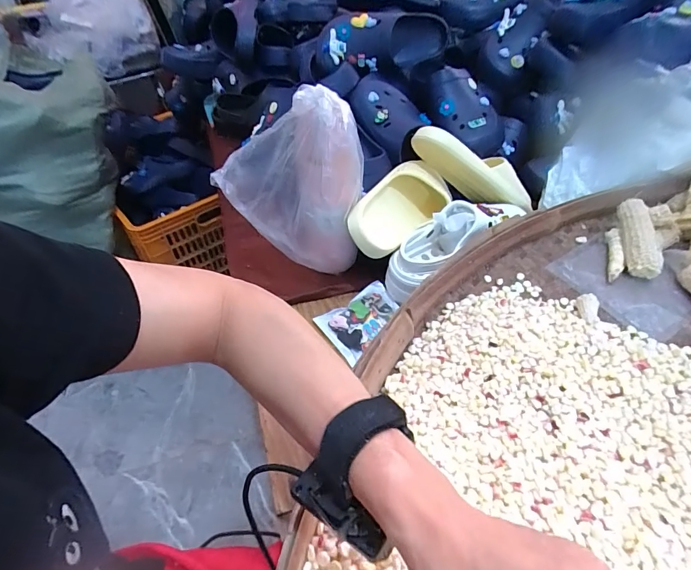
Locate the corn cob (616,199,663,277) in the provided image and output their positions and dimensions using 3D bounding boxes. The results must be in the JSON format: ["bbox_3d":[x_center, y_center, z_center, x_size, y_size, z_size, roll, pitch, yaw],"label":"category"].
[{"bbox_3d":[0.386,-0.065,0.531,0.028,0.031,0.109,2,68,0],"label":"corn cob"}]

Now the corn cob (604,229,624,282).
[{"bbox_3d":[0.368,-0.041,0.551,0.016,0.019,0.087,13,57,12],"label":"corn cob"}]

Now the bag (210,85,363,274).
[{"bbox_3d":[-0.072,-0.127,0.539,0.183,0.229,0.064,7,44,12],"label":"bag"}]

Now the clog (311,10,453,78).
[{"bbox_3d":[0.067,-0.486,0.803,0.259,0.090,0.100,-18,48,-13],"label":"clog"}]

